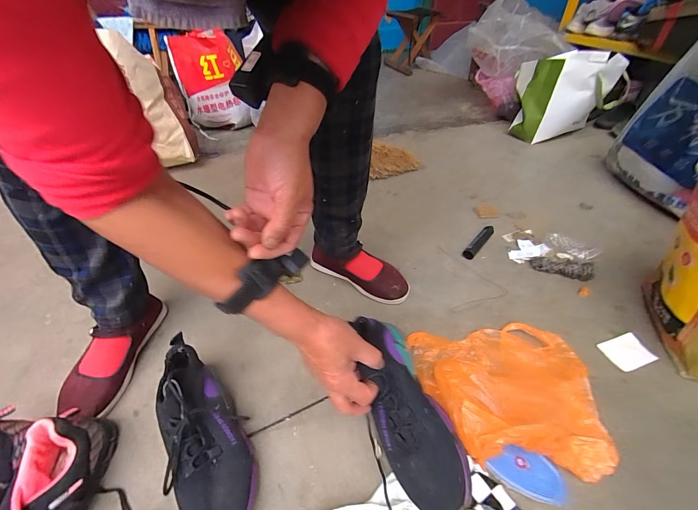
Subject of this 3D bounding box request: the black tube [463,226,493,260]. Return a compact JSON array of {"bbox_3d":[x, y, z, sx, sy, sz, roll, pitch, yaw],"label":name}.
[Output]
[{"bbox_3d":[0.312,-0.031,0.733,0.024,0.022,0.127,31,52,31],"label":"black tube"}]

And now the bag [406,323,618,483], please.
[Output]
[{"bbox_3d":[0.229,0.192,0.460,0.264,0.076,0.218,2,43,5],"label":"bag"}]

